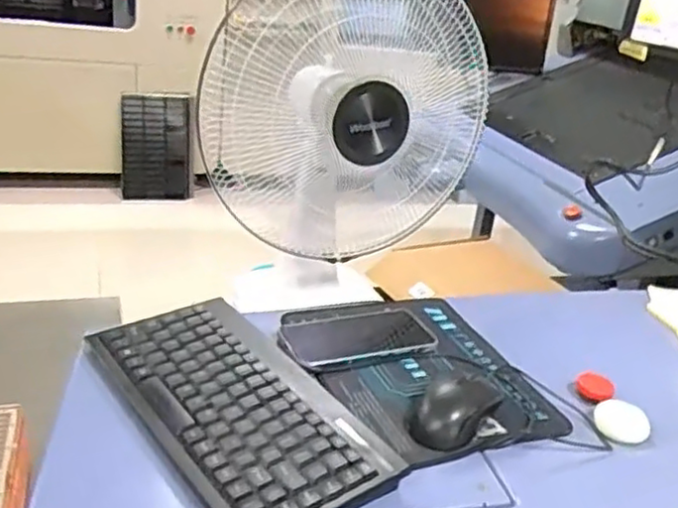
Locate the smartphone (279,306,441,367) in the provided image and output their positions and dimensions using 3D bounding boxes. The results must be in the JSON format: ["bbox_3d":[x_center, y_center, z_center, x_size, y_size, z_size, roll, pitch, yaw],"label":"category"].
[{"bbox_3d":[0.019,0.084,0.731,0.164,0.015,0.098,-5,27,-26],"label":"smartphone"}]

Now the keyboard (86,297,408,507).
[{"bbox_3d":[-0.090,0.128,0.591,0.149,0.032,0.286,-12,31,-38],"label":"keyboard"}]

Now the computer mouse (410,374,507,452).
[{"bbox_3d":[0.105,0.139,0.617,0.052,0.031,0.092,24,29,33],"label":"computer mouse"}]

